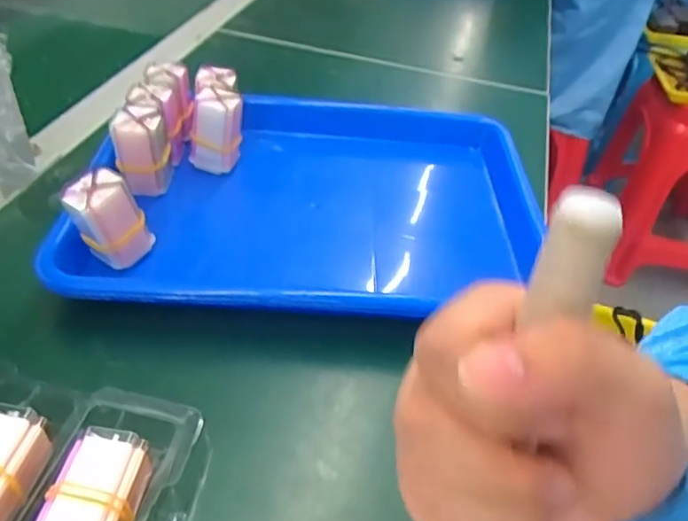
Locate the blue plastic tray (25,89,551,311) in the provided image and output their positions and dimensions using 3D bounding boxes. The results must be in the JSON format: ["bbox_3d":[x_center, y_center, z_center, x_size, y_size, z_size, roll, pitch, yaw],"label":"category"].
[{"bbox_3d":[-0.020,-0.045,0.450,0.328,0.036,0.240,2,42,-4],"label":"blue plastic tray"}]

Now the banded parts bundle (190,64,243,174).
[{"bbox_3d":[-0.101,-0.109,0.483,0.041,0.068,0.067,-1,42,-7],"label":"banded parts bundle"}]

